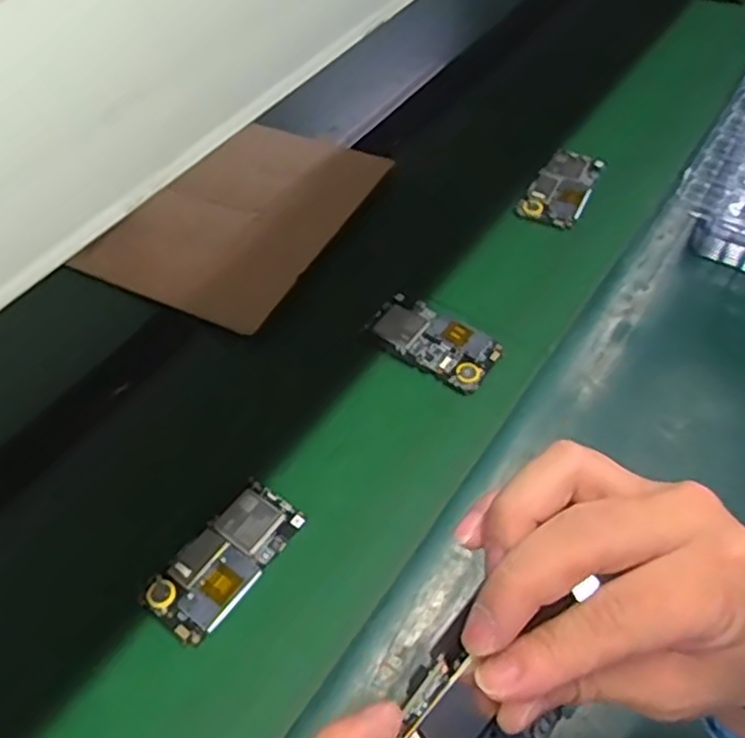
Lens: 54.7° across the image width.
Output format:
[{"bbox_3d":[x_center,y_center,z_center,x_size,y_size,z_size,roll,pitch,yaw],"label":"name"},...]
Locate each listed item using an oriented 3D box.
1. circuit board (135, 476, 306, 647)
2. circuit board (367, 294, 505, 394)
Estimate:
[{"bbox_3d":[-0.112,0.144,0.549,0.061,0.006,0.125,28,59,23],"label":"circuit board"},{"bbox_3d":[0.057,-0.028,0.677,0.123,0.006,0.062,30,60,23],"label":"circuit board"}]

